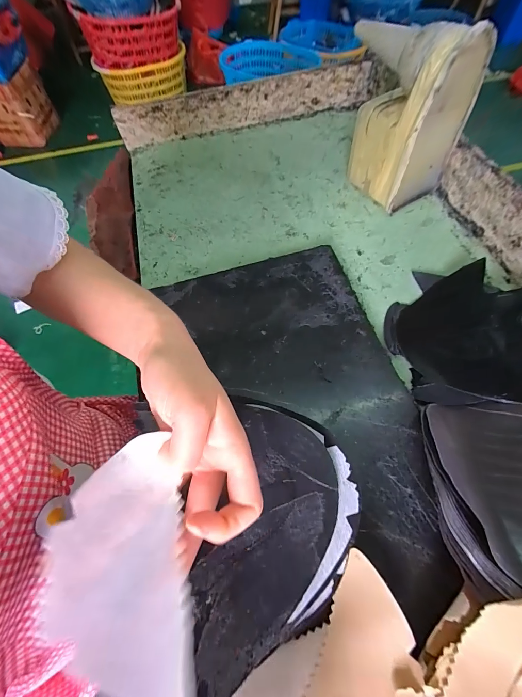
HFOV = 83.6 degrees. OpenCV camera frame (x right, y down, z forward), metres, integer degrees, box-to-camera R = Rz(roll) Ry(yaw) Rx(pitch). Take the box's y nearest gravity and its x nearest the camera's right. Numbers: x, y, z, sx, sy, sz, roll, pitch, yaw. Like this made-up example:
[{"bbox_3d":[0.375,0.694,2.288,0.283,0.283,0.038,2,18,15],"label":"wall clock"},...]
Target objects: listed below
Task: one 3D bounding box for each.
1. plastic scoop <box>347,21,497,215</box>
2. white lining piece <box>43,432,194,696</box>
[{"bbox_3d":[0.215,-0.333,0.437,0.115,0.206,0.123,-35,66,-14],"label":"plastic scoop"},{"bbox_3d":[-0.073,0.117,0.154,0.058,0.029,0.130,-17,62,-7],"label":"white lining piece"}]

